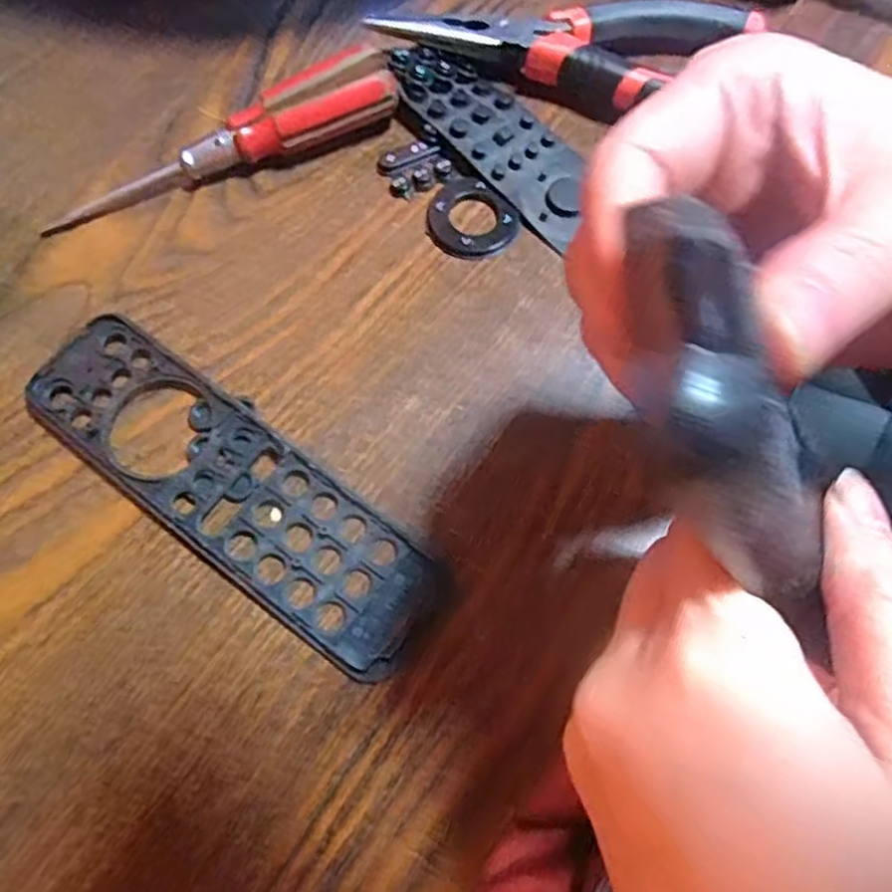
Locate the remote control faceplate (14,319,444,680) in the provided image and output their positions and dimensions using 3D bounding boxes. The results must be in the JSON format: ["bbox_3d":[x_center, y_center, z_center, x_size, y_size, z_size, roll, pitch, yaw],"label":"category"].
[{"bbox_3d":[-0.069,0.012,0.235,0.151,0.008,0.044,35,72,12],"label":"remote control faceplate"}]

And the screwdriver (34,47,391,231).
[{"bbox_3d":[-0.082,-0.112,0.271,0.133,0.025,0.021,-21,70,-8],"label":"screwdriver"}]

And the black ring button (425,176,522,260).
[{"bbox_3d":[0.008,-0.084,0.273,0.030,0.004,0.034,-37,74,-14],"label":"black ring button"}]

